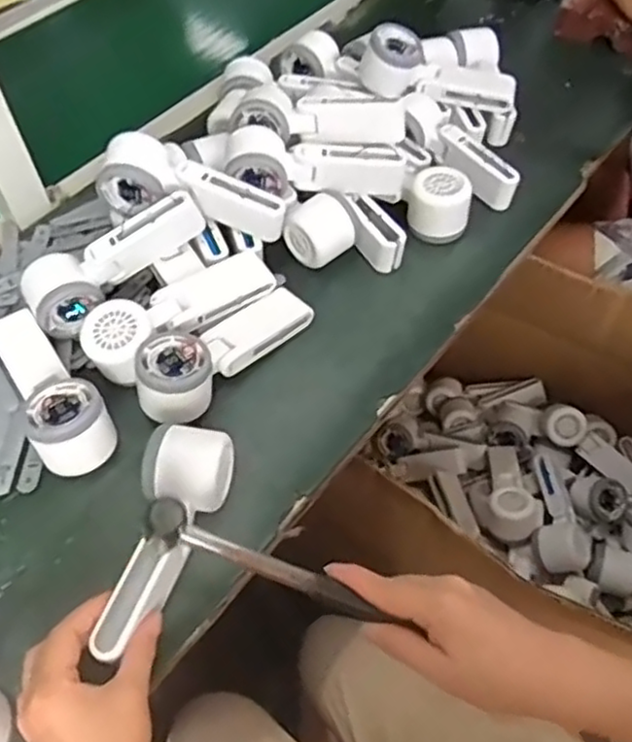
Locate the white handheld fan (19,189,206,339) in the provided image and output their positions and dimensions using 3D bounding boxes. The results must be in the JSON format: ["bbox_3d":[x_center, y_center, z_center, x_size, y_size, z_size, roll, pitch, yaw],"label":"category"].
[{"bbox_3d":[-0.175,-0.098,0.598,0.164,0.046,0.054,-34,59,-3],"label":"white handheld fan"}]

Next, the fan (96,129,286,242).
[{"bbox_3d":[-0.110,-0.158,0.614,0.167,0.053,0.056,18,56,-5],"label":"fan"}]

